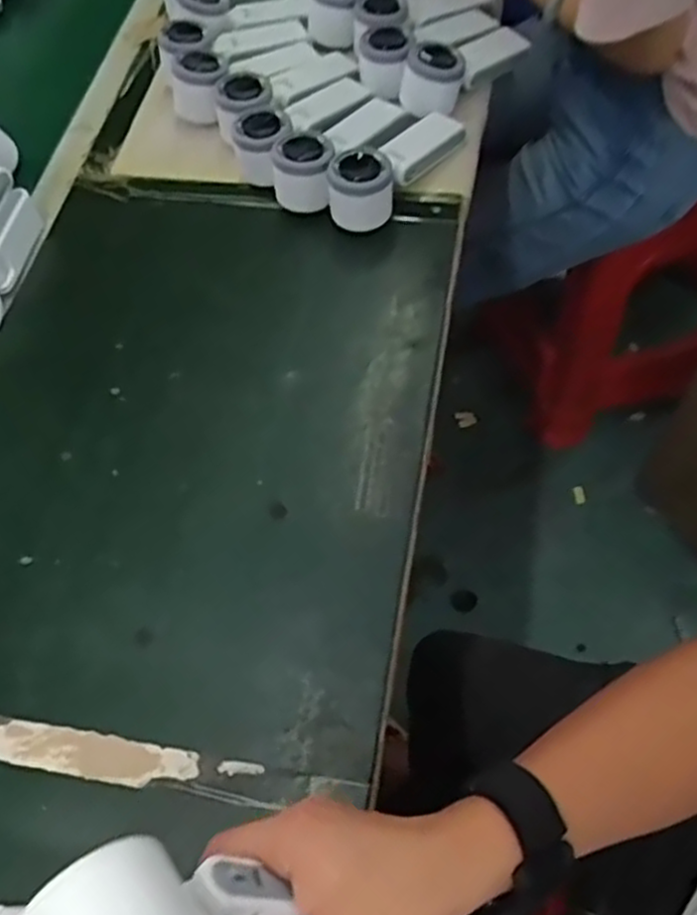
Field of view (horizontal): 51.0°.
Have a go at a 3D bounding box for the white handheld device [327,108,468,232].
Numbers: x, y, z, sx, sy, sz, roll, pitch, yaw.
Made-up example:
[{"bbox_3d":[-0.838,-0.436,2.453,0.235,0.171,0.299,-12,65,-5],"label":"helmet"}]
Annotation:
[{"bbox_3d":[0.044,-0.282,0.685,0.055,0.053,0.154,35,70,22],"label":"white handheld device"}]

